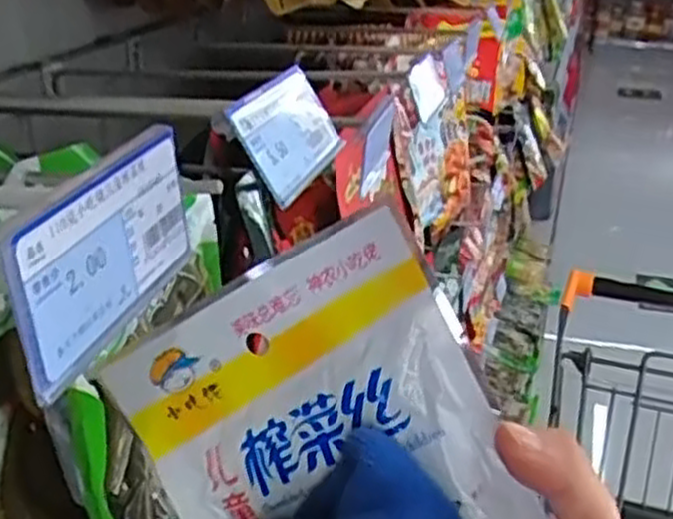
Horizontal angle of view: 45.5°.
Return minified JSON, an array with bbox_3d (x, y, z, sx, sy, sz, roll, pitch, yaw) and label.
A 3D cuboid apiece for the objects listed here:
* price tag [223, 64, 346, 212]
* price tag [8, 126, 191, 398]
[{"bbox_3d":[-0.019,-0.052,0.323,0.004,0.041,0.073,-21,17,27],"label":"price tag"},{"bbox_3d":[-0.057,-0.004,0.206,0.004,0.041,0.078,6,26,12],"label":"price tag"}]

